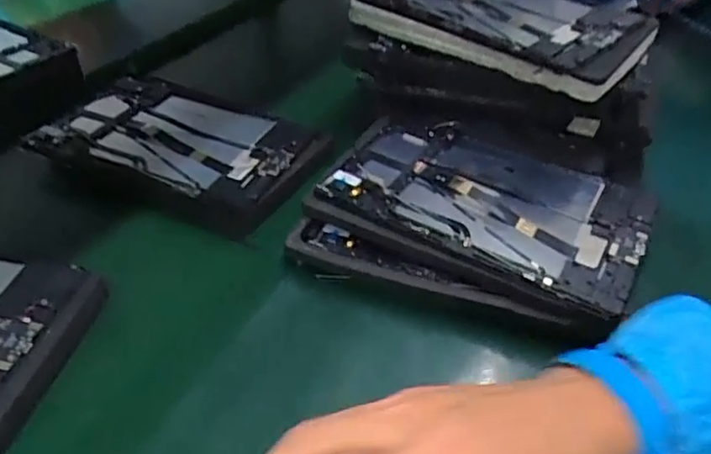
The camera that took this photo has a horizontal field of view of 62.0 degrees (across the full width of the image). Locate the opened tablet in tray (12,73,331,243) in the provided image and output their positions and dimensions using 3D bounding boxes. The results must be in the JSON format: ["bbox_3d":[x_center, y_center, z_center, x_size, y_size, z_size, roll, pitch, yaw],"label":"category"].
[{"bbox_3d":[-0.184,-0.084,0.575,0.289,0.034,0.155,17,43,18],"label":"opened tablet in tray"}]

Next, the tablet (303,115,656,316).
[{"bbox_3d":[0.106,-0.024,0.485,0.243,0.029,0.165,19,44,21],"label":"tablet"}]

